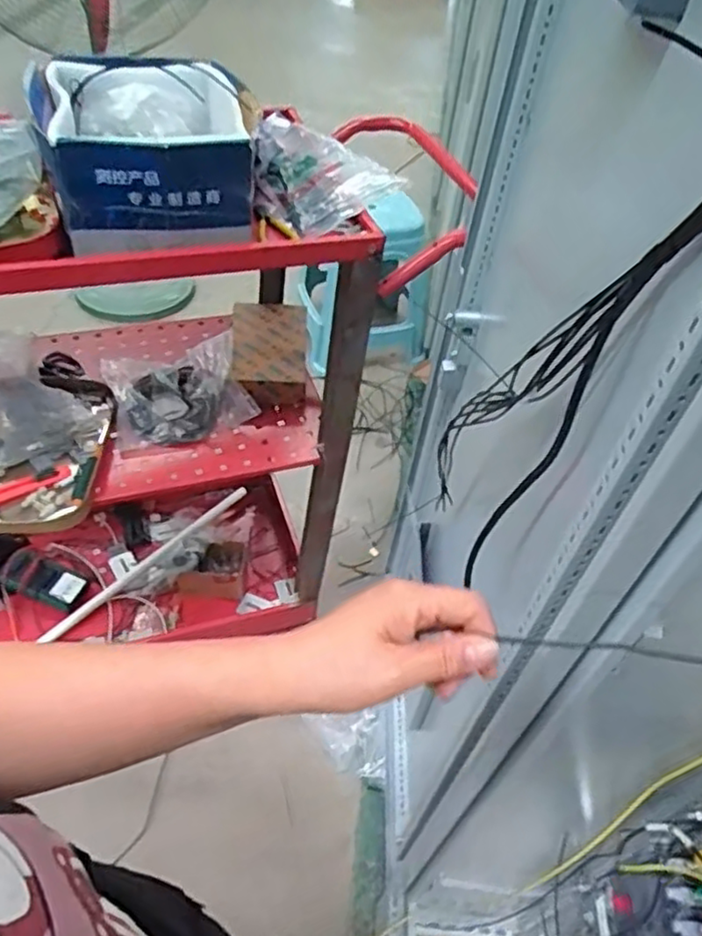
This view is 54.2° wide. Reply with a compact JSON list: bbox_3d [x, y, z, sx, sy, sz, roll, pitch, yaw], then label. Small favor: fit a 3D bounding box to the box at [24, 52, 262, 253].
[{"bbox_3d":[-0.235,-0.380,0.814,0.234,0.116,0.269,-8,49,-14],"label":"box"}]

